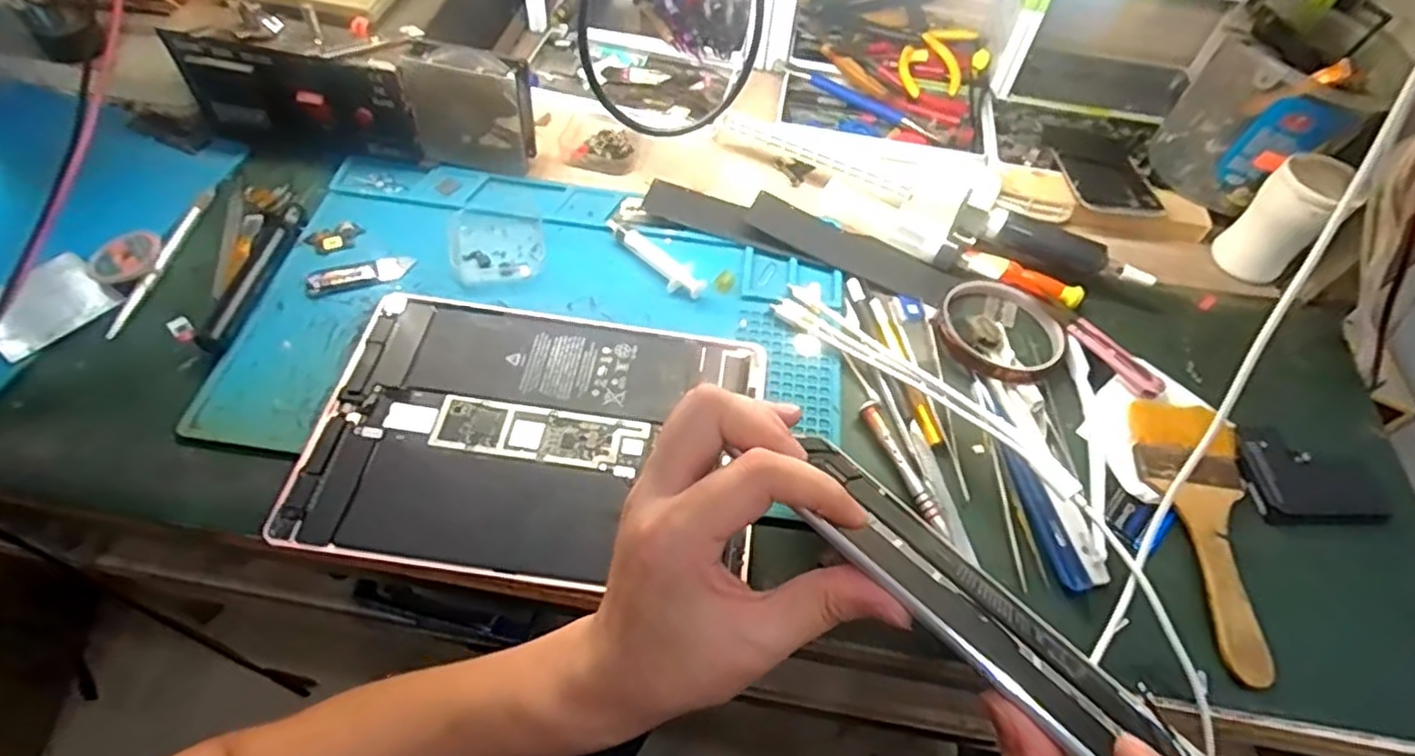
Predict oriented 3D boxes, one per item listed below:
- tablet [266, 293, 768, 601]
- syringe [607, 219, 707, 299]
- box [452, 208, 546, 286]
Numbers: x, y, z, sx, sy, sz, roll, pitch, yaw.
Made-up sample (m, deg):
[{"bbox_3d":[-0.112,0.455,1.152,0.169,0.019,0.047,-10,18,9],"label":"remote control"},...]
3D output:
[{"bbox_3d":[-0.096,0.034,0.413,0.244,0.013,0.170,8,55,1],"label":"tablet"},{"bbox_3d":[-0.037,-0.087,0.498,0.023,0.009,0.089,-35,65,-25],"label":"syringe"},{"bbox_3d":[-0.145,-0.094,0.494,0.062,0.010,0.065,-7,57,-10],"label":"box"}]

